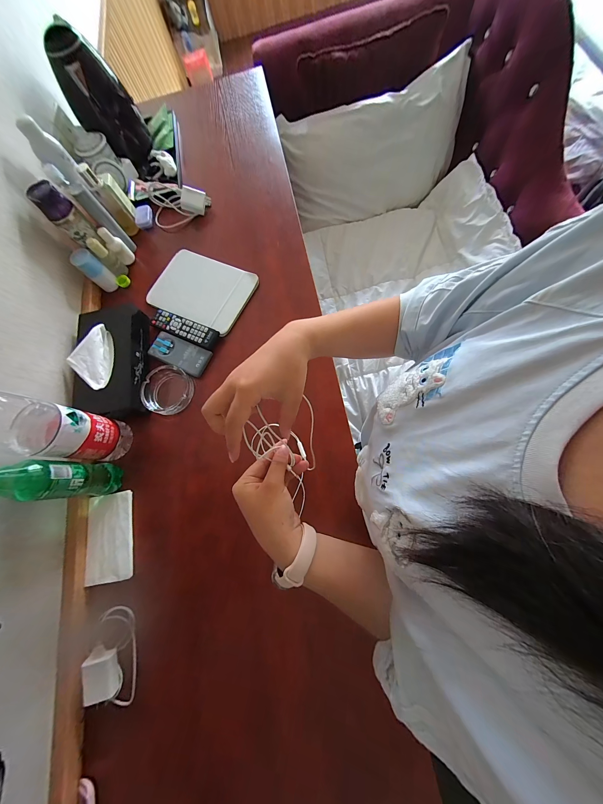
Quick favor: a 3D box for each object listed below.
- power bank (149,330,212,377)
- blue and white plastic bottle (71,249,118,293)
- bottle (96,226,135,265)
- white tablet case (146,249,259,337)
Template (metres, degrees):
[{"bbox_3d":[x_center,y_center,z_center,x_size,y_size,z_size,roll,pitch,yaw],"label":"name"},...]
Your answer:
[{"bbox_3d":[-0.282,-0.113,0.597,0.146,0.015,0.063,24,76,7],"label":"power bank"},{"bbox_3d":[-0.509,-0.323,0.647,0.043,0.096,0.048,41,81,13],"label":"blue and white plastic bottle"},{"bbox_3d":[-0.468,-0.394,0.671,0.039,0.100,0.030,-44,74,-5],"label":"bottle"},{"bbox_3d":[-0.248,-0.280,0.655,0.244,0.019,0.167,25,83,11],"label":"white tablet case"}]

